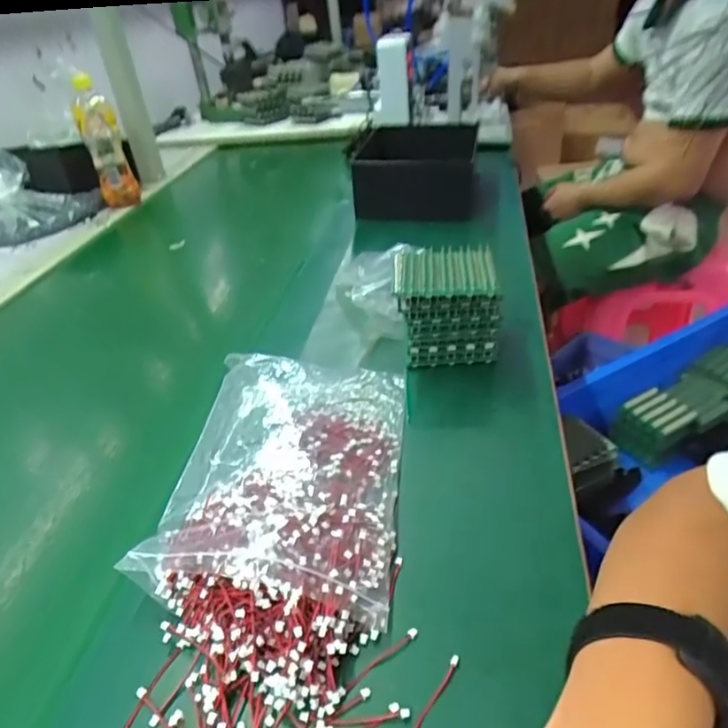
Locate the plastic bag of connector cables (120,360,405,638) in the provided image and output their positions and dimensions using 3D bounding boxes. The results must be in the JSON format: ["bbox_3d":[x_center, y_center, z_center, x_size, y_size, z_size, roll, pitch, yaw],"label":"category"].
[{"bbox_3d":[-0.053,0.064,0.421,0.158,0.040,0.240,0,36,8],"label":"plastic bag of connector cables"}]

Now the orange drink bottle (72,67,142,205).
[{"bbox_3d":[-0.462,-0.393,0.989,0.065,0.208,0.062,-23,39,-23],"label":"orange drink bottle"}]

